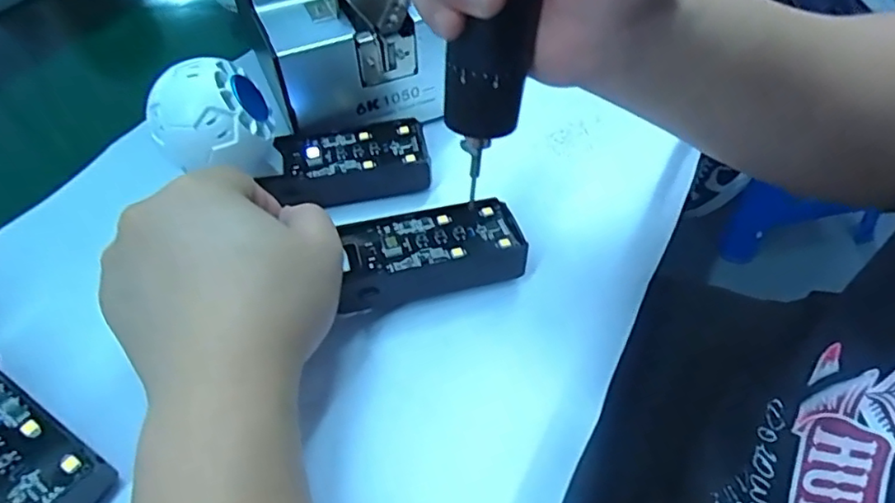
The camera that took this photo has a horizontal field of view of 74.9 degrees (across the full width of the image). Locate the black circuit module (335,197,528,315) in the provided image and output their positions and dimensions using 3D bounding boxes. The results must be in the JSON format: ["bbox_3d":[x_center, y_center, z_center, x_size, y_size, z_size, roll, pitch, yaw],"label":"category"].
[{"bbox_3d":[-0.010,0.000,0.309,0.097,0.025,0.045,-17,50,-10],"label":"black circuit module"}]

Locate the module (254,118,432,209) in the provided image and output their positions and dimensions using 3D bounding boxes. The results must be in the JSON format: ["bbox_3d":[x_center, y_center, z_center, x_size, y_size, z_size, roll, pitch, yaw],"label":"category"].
[{"bbox_3d":[-0.060,-0.054,0.361,0.093,0.028,0.047,-13,50,-7],"label":"module"}]

